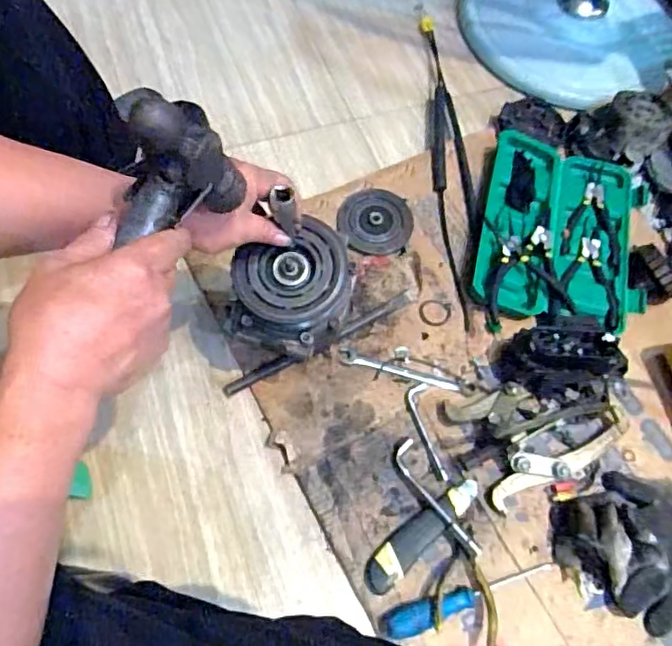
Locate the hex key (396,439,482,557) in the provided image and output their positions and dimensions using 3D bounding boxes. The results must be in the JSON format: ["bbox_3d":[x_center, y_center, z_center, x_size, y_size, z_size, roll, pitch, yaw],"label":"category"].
[{"bbox_3d":[0.109,0.198,0.647,0.029,0.020,0.143,-23,69,-15],"label":"hex key"}]

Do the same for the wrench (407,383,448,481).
[{"bbox_3d":[0.107,0.129,0.688,0.026,0.004,0.117,-6,65,-8],"label":"wrench"}]

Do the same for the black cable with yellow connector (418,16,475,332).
[{"bbox_3d":[0.181,-0.280,0.921,0.062,0.017,0.636,3,64,-4],"label":"black cable with yellow connector"}]

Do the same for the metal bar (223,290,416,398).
[{"bbox_3d":[-0.013,0.022,0.729,0.277,0.009,0.019,-27,70,-17],"label":"metal bar"}]

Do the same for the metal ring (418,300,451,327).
[{"bbox_3d":[0.134,-0.013,0.783,0.044,0.005,0.041,1,63,-2],"label":"metal ring"}]

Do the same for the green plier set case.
[{"bbox_3d":[0.322,-0.136,0.812,0.228,0.038,0.323,17,64,3],"label":"green plier set case"}]

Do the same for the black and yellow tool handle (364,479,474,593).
[{"bbox_3d":[0.096,0.229,0.637,0.163,0.020,0.037,-38,73,-20],"label":"black and yellow tool handle"}]

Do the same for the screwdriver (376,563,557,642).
[{"bbox_3d":[0.146,0.290,0.608,0.186,0.022,0.029,-13,66,-11],"label":"screwdriver"}]

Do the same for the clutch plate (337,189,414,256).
[{"bbox_3d":[0.056,-0.143,0.817,0.102,0.019,0.103,2,64,-4],"label":"clutch plate"}]

